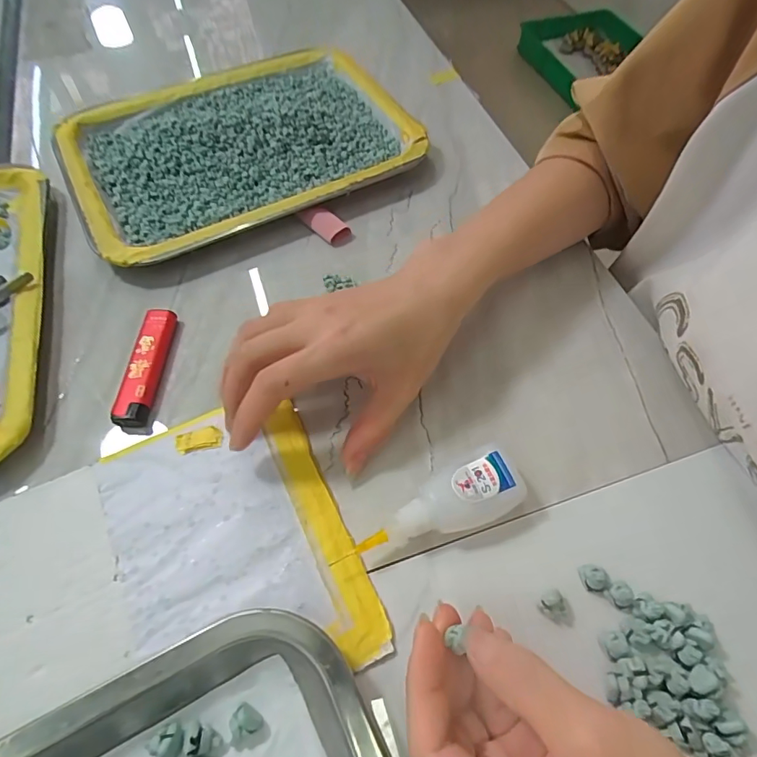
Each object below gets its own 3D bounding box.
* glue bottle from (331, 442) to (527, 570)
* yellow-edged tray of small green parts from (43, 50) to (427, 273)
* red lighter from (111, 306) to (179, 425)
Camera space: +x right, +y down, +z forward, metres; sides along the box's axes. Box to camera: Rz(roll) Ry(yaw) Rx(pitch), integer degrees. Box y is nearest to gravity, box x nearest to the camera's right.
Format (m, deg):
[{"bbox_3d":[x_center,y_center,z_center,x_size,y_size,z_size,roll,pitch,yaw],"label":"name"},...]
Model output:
[{"bbox_3d":[0.029,0.068,0.248,0.090,0.022,0.033,-23,62,-14],"label":"glue bottle"},{"bbox_3d":[-0.112,-0.188,0.391,0.254,0.035,0.190,-26,63,-16],"label":"yellow-edged tray of small green parts"},{"bbox_3d":[-0.141,-0.008,0.299,0.018,0.012,0.078,1,59,0],"label":"red lighter"}]

